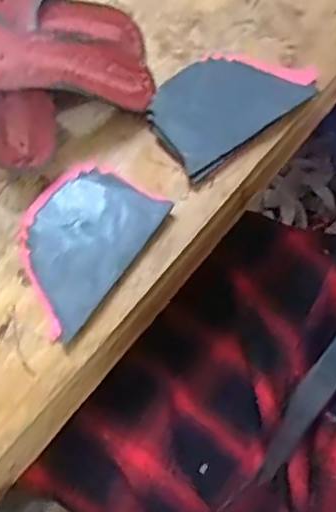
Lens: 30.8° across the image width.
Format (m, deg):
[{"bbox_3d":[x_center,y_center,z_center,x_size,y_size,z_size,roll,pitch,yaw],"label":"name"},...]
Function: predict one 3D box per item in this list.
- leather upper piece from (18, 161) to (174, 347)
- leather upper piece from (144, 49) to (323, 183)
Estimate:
[{"bbox_3d":[-0.070,-0.011,0.466,0.088,0.013,0.127,33,74,12],"label":"leather upper piece"},{"bbox_3d":[0.053,-0.132,0.500,0.139,0.019,0.080,-37,74,-12],"label":"leather upper piece"}]

